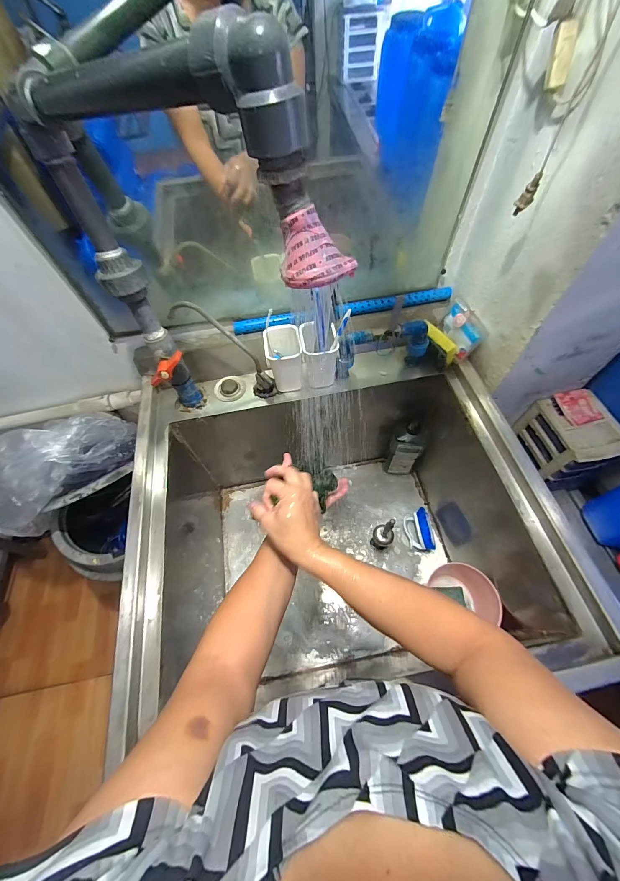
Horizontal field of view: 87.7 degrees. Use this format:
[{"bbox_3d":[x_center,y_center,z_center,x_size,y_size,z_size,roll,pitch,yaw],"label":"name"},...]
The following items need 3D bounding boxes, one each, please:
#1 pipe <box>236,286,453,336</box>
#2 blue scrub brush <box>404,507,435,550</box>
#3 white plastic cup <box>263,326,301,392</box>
[{"bbox_3d":[0.076,-0.286,0.713,0.484,0.024,0.025,-11,60,-3],"label":"pipe"},{"bbox_3d":[0.314,0.251,0.912,0.082,0.055,0.114,-2,60,2],"label":"blue scrub brush"},{"bbox_3d":[-0.052,-0.165,0.673,0.071,0.120,0.073,-7,60,-1],"label":"white plastic cup"}]

